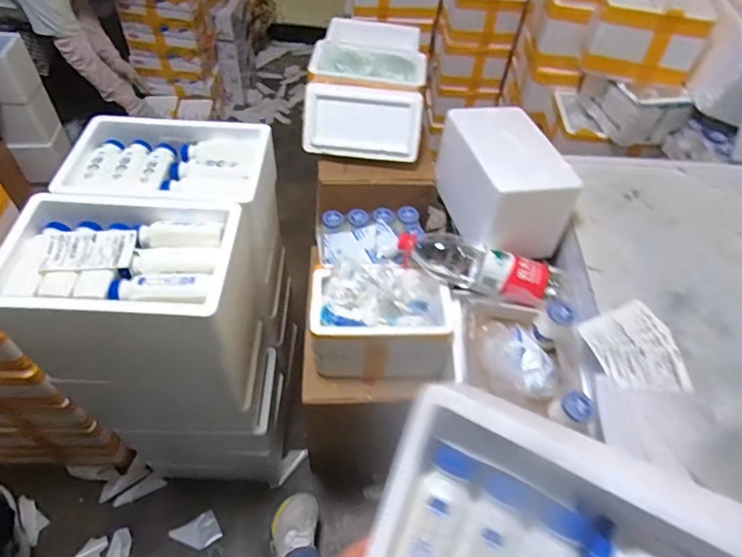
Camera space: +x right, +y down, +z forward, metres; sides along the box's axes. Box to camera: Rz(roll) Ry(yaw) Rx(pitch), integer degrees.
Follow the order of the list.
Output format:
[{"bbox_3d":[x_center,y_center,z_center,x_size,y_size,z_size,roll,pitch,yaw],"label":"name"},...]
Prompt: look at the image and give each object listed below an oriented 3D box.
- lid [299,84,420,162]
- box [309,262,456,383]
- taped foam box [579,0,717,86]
[{"bbox_3d":[-0.019,-0.344,1.092,0.254,0.156,0.032,5,11,2],"label":"lid"},{"bbox_3d":[0.021,0.080,0.953,0.260,0.202,0.159,2,52,-3],"label":"box"},{"bbox_3d":[0.694,-0.616,1.258,0.271,0.189,0.121,11,53,4],"label":"taped foam box"}]

